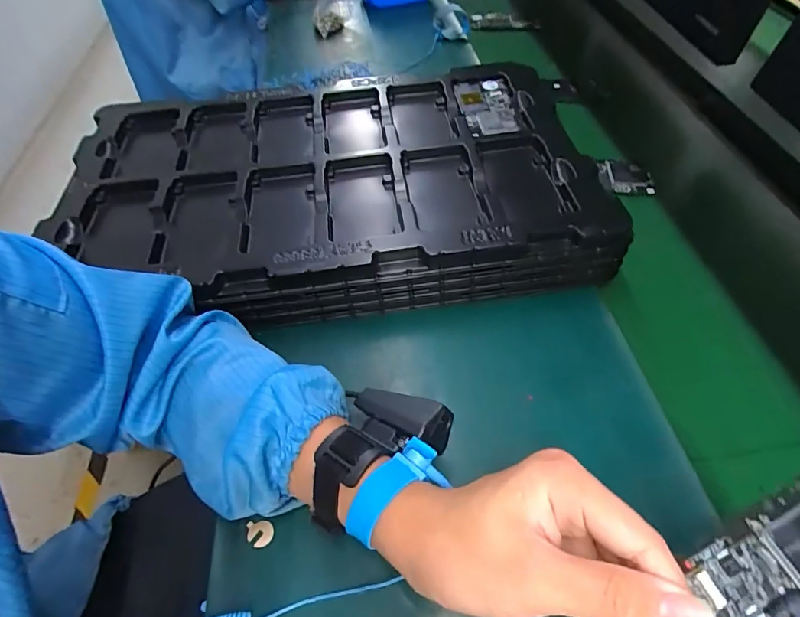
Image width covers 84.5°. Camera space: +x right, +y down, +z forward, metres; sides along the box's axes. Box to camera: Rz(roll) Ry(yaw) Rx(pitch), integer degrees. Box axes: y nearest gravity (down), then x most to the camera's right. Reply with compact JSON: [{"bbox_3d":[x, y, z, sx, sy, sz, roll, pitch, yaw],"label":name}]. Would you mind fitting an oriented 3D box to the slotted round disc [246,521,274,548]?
[{"bbox_3d":[-0.102,0.163,0.318,0.019,0.004,0.017,-4,54,-3],"label":"slotted round disc"}]

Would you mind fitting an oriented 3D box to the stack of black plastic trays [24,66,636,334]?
[{"bbox_3d":[-0.072,-0.138,0.494,0.540,0.077,0.320,-4,54,-3],"label":"stack of black plastic trays"}]

